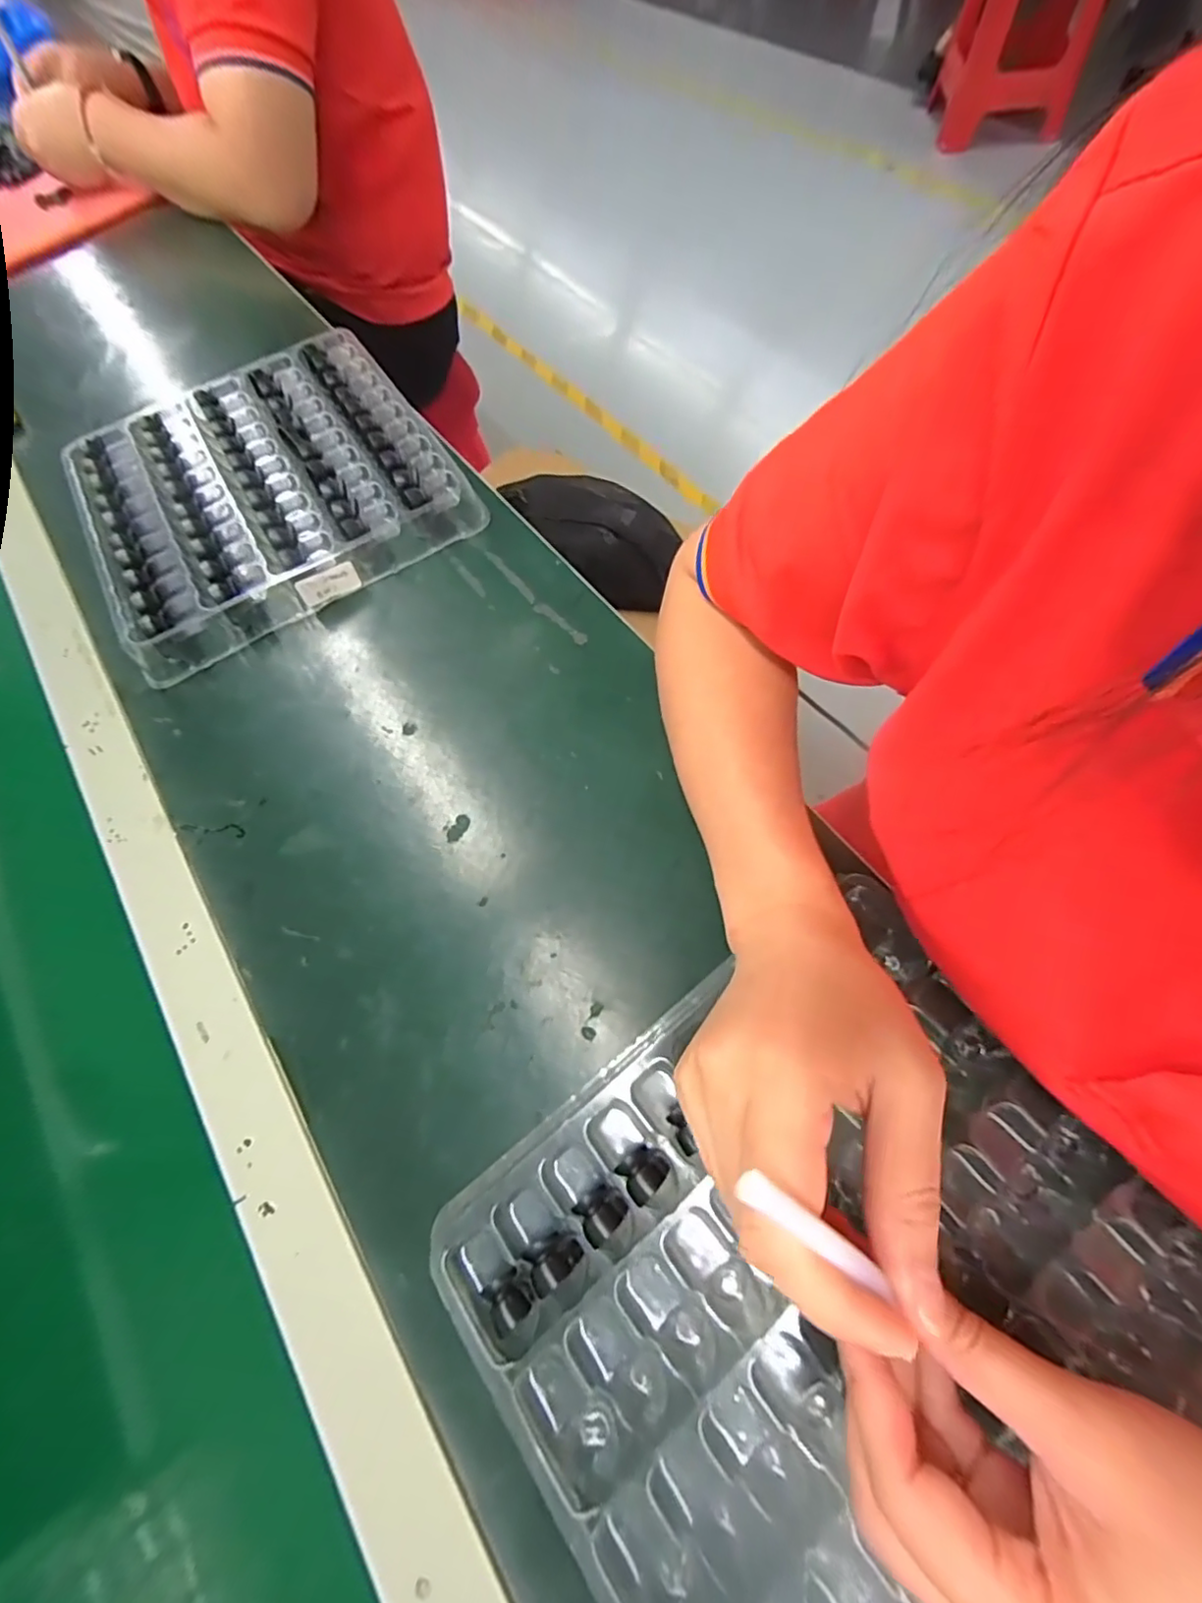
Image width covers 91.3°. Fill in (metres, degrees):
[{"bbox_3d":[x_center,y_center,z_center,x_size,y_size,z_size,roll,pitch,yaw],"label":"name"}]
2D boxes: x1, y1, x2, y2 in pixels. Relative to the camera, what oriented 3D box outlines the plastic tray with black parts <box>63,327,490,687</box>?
[{"bbox_3d":[-0.260,-0.248,0.444,0.256,0.024,0.258,-31,67,-7],"label":"plastic tray with black parts"}]

